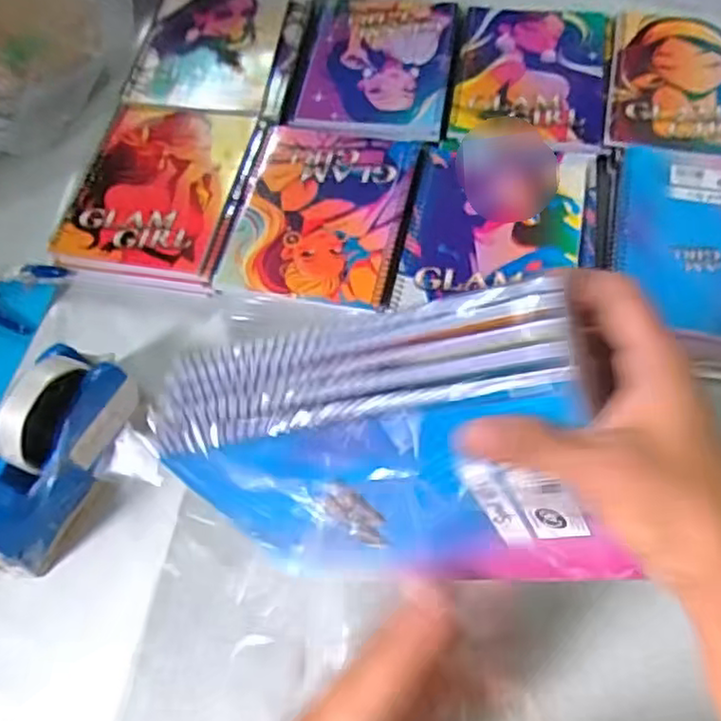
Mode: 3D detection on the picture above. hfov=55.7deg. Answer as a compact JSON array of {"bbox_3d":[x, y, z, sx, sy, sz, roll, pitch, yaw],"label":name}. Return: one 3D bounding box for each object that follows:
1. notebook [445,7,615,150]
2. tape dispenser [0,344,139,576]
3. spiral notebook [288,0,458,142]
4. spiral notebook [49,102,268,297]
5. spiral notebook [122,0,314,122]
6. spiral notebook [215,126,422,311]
[{"bbox_3d":[0.175,-0.295,0.696,0.154,0.013,0.201,7,65,8],"label":"notebook"},{"bbox_3d":[-0.230,0.066,0.501,0.064,0.101,0.158,19,65,14],"label":"tape dispenser"},{"bbox_3d":[0.017,-0.321,0.726,0.158,0.009,0.212,5,64,6],"label":"spiral notebook"},{"bbox_3d":[-0.193,-0.169,0.659,0.162,0.010,0.205,9,65,8],"label":"spiral notebook"},{"bbox_3d":[-0.152,-0.344,0.750,0.173,0.018,0.200,7,65,7],"label":"spiral notebook"},{"bbox_3d":[-0.035,-0.138,0.629,0.155,0.013,0.197,8,65,8],"label":"spiral notebook"}]

